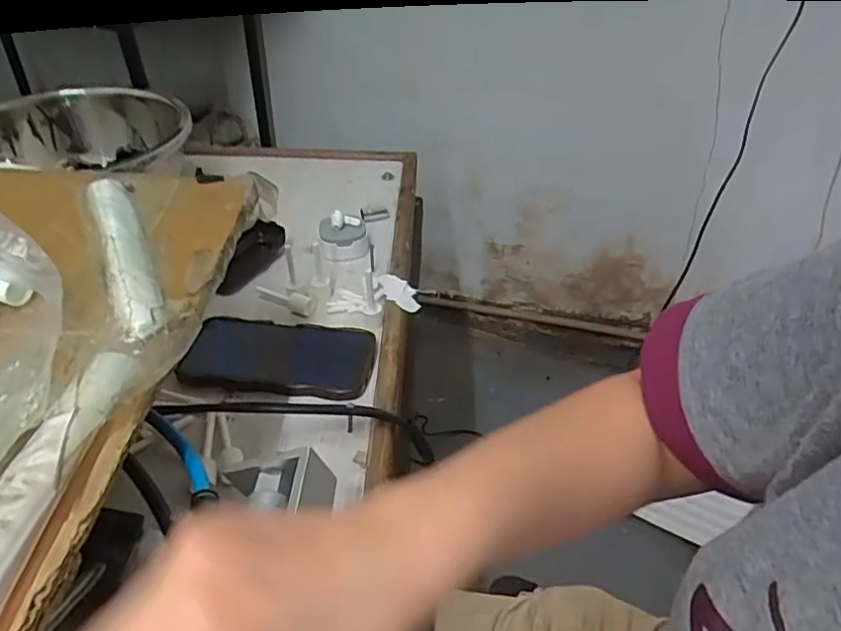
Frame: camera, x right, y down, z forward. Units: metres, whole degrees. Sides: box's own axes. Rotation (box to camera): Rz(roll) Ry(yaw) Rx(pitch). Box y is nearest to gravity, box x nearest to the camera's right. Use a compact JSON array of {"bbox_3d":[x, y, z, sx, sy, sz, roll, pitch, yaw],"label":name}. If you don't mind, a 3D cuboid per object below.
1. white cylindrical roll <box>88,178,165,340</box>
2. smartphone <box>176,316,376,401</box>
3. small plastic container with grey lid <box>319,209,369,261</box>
[{"bbox_3d":[-0.189,-0.041,0.384,0.025,0.015,0.171,-18,44,-22],"label":"white cylindrical roll"},{"bbox_3d":[-0.124,0.033,0.540,0.161,0.011,0.084,7,40,6],"label":"smartphone"},{"bbox_3d":[-0.086,-0.086,0.674,0.051,0.046,0.041,-5,40,-8],"label":"small plastic container with grey lid"}]

